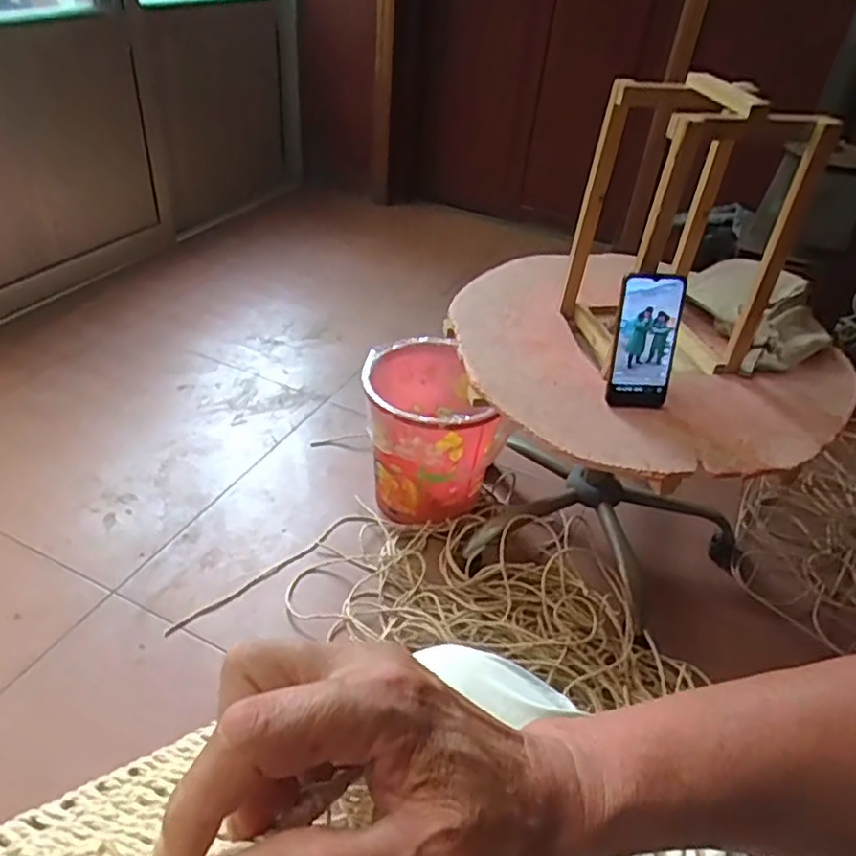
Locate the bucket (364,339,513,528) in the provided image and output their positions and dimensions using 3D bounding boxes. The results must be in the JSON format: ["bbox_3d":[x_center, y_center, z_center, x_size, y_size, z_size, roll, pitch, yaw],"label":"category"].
[{"bbox_3d":[0.006,0.014,1.206,0.232,0.270,0.233,4,38,-3],"label":"bucket"}]

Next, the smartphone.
[{"bbox_3d":[0.271,-0.107,0.847,0.080,0.167,0.013,1,23,-3],"label":"smartphone"}]

